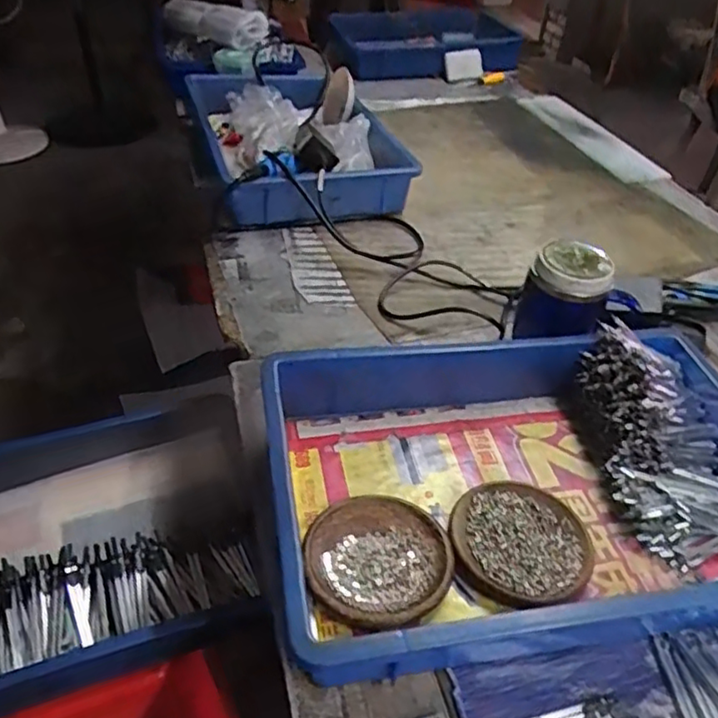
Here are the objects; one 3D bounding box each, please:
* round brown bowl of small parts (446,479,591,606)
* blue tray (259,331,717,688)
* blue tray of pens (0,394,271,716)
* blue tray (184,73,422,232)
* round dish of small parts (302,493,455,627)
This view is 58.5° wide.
[{"bbox_3d":[0.133,0.152,0.536,0.114,0.017,0.117,2,41,-1],"label":"round brown bowl of small parts"},{"bbox_3d":[0.153,0.099,0.550,0.445,0.076,0.286,-5,41,-9],"label":"blue tray"},{"bbox_3d":[-0.321,0.206,0.653,0.410,0.084,0.278,-12,43,-16],"label":"blue tray of pens"},{"bbox_3d":[-0.111,-0.362,1.050,0.285,0.104,0.442,-11,43,-15],"label":"blue tray"},{"bbox_3d":[0.015,0.159,0.511,0.113,0.021,0.110,2,41,-1],"label":"round dish of small parts"}]

